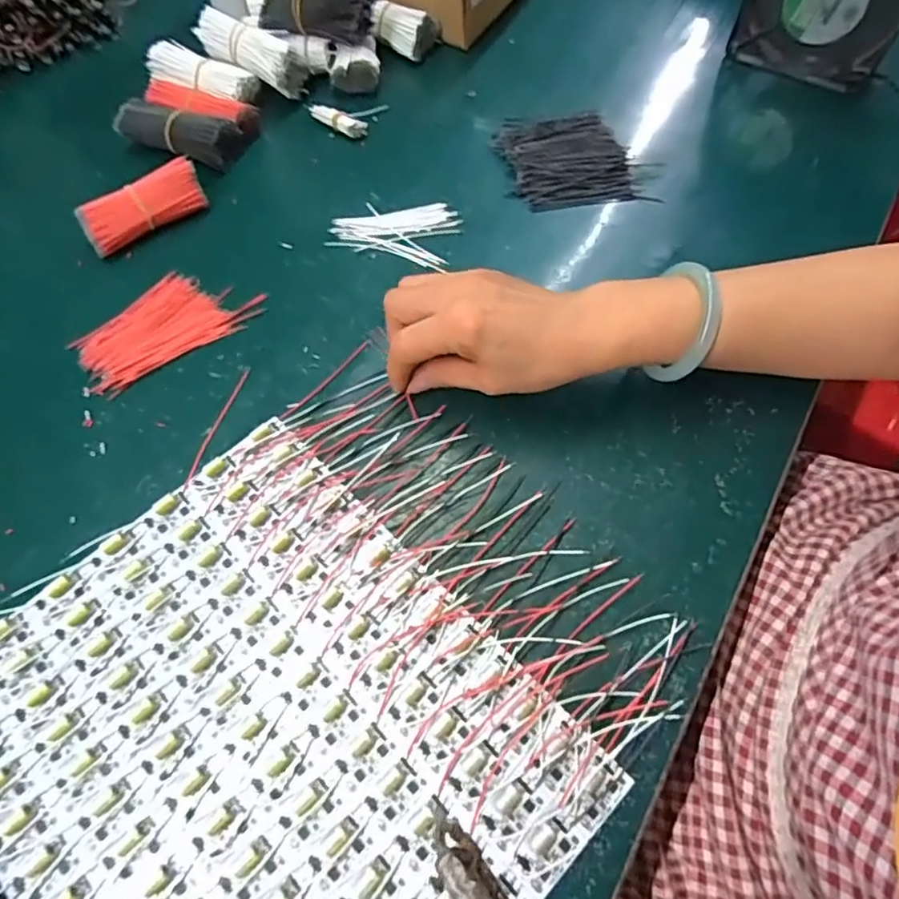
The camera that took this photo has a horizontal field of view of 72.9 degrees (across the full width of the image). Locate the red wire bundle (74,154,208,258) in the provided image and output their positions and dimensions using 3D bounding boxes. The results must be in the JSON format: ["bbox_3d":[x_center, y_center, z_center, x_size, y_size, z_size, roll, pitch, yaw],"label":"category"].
[{"bbox_3d":[-0.226,-0.179,0.452,0.091,0.032,0.026,-34,68,-15],"label":"red wire bundle"}]

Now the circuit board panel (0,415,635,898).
[{"bbox_3d":[-0.098,0.146,0.307,0.242,0.006,0.282,-41,70,-19],"label":"circuit board panel"}]

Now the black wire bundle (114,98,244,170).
[{"bbox_3d":[-0.216,-0.254,0.491,0.092,0.034,0.032,14,65,7],"label":"black wire bundle"}]

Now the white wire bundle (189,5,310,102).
[{"bbox_3d":[-0.164,-0.333,0.507,0.093,0.031,0.033,28,69,1],"label":"white wire bundle"}]

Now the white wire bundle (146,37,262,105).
[{"bbox_3d":[-0.206,-0.314,0.513,0.089,0.035,0.034,17,65,8],"label":"white wire bundle"}]

